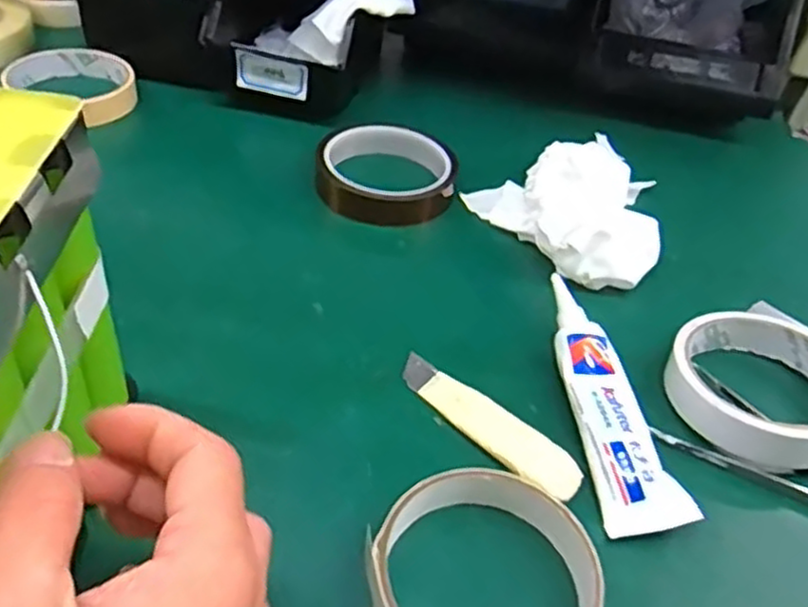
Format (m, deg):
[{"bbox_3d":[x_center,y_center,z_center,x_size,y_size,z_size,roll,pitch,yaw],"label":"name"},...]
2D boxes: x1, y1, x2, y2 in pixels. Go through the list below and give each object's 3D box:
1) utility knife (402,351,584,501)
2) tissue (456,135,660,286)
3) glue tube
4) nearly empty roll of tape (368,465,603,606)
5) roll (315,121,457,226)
[{"bbox_3d":[0.038,0.054,0.336,0.023,0.004,0.100,-32,55,-34],"label":"utility knife"},{"bbox_3d":[0.103,-0.058,0.444,0.080,0.045,0.123,-17,48,-24],"label":"tissue"},{"bbox_3d":[0.094,0.043,0.345,0.034,0.017,0.140,-1,43,-8],"label":"glue tube"},{"bbox_3d":[0.029,0.103,0.270,0.086,0.021,0.082,3,43,-3],"label":"nearly empty roll of tape"},{"bbox_3d":[-0.012,-0.086,0.472,0.089,0.026,0.078,7,43,0],"label":"roll"}]

